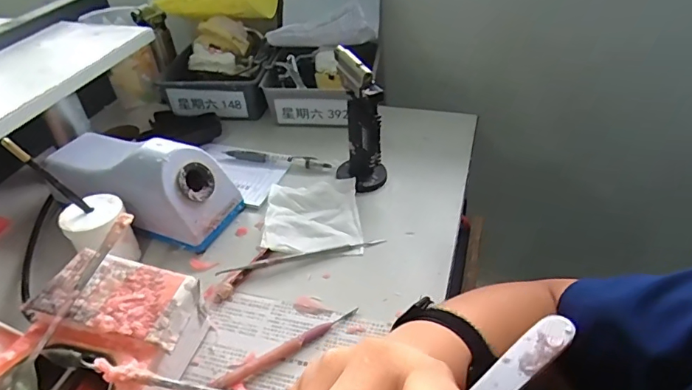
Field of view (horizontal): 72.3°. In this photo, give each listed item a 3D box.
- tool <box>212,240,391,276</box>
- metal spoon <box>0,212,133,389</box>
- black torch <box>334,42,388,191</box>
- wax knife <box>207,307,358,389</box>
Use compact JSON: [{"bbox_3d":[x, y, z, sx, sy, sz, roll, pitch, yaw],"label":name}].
[{"bbox_3d":[-0.041,0.059,0.464,0.162,0.005,0.012,-8,43,-16],"label":"tool"},{"bbox_3d":[-0.210,0.085,0.363,0.034,0.022,0.167,15,56,9],"label":"metal spoon"},{"bbox_3d":[0.017,-0.082,0.527,0.060,0.141,0.066,0,40,4],"label":"black torch"},{"bbox_3d":[-0.059,0.133,0.384,0.163,0.011,0.014,-24,44,-23],"label":"wax knife"}]

